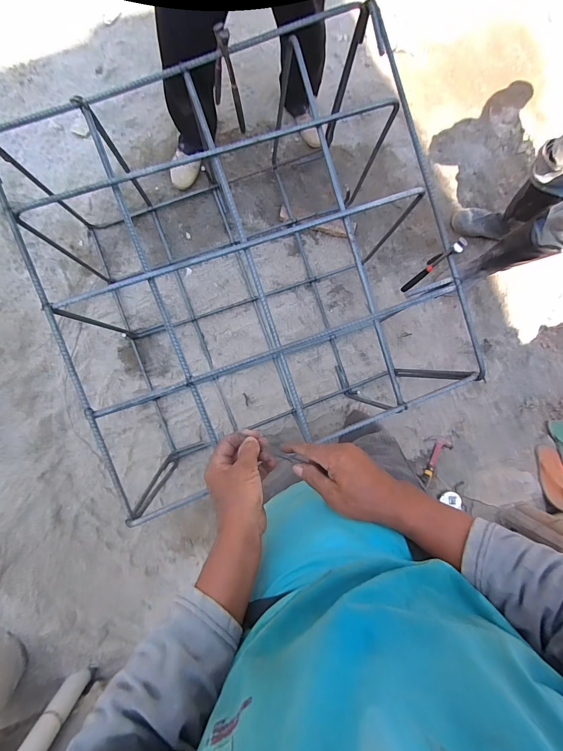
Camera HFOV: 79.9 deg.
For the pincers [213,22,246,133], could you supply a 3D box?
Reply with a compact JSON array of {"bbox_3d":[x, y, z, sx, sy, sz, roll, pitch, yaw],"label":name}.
[{"bbox_3d":[-0.122,-0.661,0.750,0.035,0.193,0.117,-29,91,-5],"label":"pincers"}]

